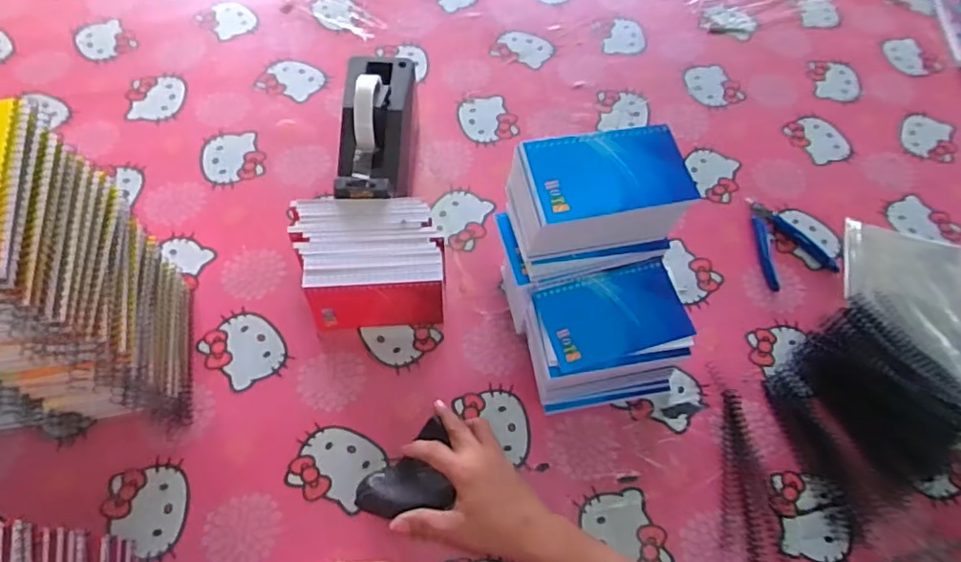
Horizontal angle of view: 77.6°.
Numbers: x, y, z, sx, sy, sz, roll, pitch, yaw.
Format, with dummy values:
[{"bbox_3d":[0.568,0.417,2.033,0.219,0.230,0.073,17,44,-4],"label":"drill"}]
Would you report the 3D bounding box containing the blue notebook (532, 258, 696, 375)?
[{"bbox_3d":[0.120,0.031,0.543,0.132,0.011,0.083,-11,62,-9],"label":"blue notebook"}]

